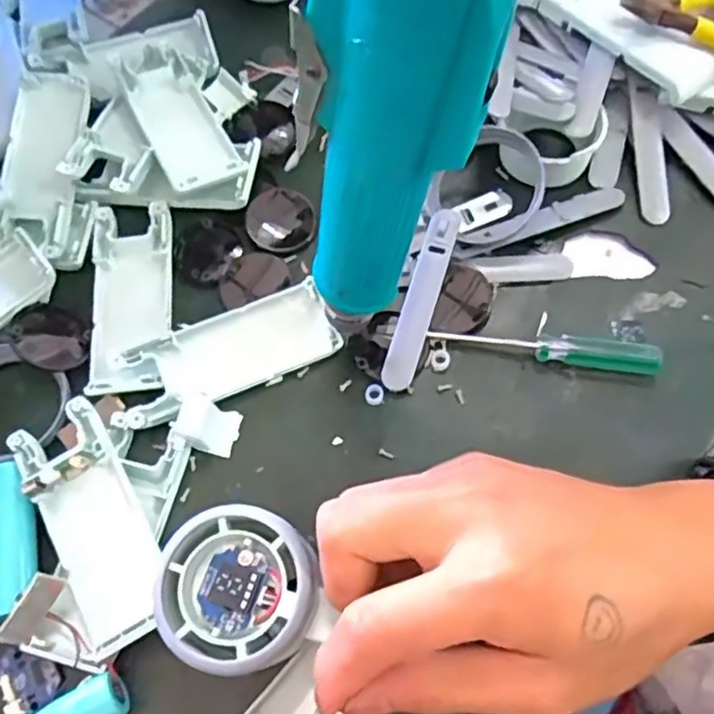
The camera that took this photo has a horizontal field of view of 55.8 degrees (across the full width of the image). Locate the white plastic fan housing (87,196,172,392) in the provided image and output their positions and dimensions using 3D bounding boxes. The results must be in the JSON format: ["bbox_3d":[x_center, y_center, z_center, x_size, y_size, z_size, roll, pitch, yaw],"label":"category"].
[{"bbox_3d":[-0.114,-0.032,0.338,0.040,0.015,0.102,-6,70,0],"label":"white plastic fan housing"}]

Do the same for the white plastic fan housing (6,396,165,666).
[{"bbox_3d":[-0.113,0.072,0.291,0.040,0.021,0.103,-28,71,-8],"label":"white plastic fan housing"}]

